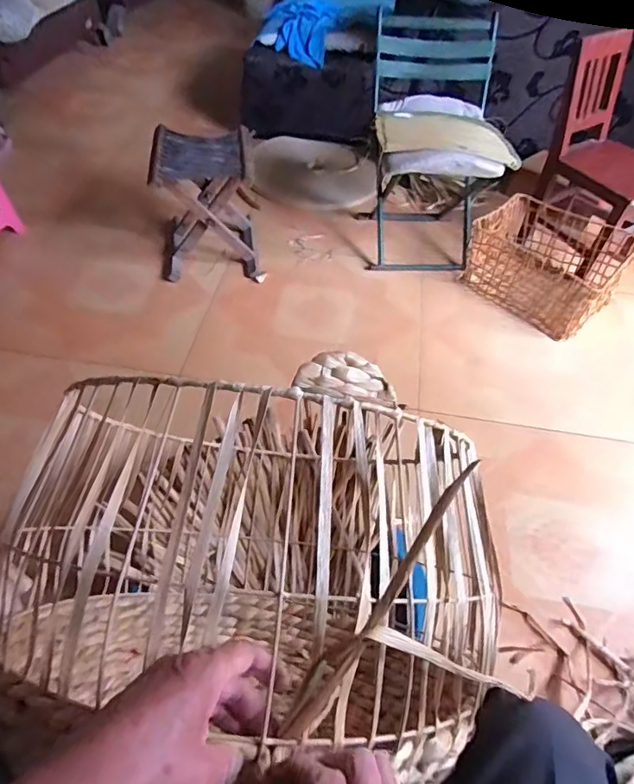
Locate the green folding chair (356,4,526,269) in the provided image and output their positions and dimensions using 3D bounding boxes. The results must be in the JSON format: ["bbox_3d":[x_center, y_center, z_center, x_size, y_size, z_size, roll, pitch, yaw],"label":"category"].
[{"bbox_3d":[0.345,-0.762,1.559,0.384,0.511,0.649,6,51,1],"label":"green folding chair"}]

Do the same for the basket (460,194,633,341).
[{"bbox_3d":[0.688,-0.391,1.500,0.327,0.183,0.407,-36,62,-28],"label":"basket"}]

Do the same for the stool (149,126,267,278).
[{"bbox_3d":[-0.316,-0.545,1.438,0.285,0.298,0.297,-5,52,-9],"label":"stool"}]

